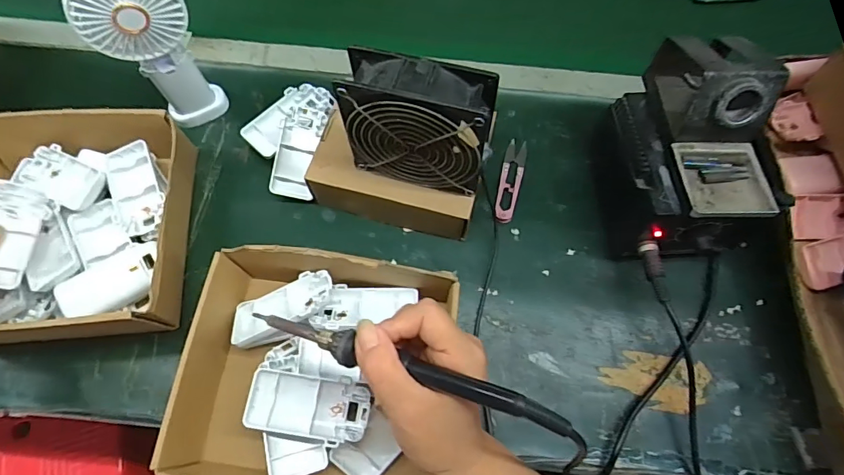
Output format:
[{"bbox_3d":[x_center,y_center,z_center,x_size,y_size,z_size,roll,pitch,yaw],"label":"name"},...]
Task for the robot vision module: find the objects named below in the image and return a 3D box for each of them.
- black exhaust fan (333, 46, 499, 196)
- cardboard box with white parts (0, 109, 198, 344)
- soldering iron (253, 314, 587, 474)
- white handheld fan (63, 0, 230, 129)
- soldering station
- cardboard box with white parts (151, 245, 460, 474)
[{"bbox_3d":[-0.002,-0.094,0.383,0.118,0.115,0.047,15,69,5],"label":"black exhaust fan"},{"bbox_3d":[-0.337,-0.014,0.437,0.214,0.072,0.218,-5,69,-3],"label":"cardboard box with white parts"},{"bbox_3d":[-0.012,0.083,0.274,0.215,0.023,0.025,14,71,19],"label":"soldering iron"},{"bbox_3d":[-0.251,-0.178,0.437,0.084,0.186,0.037,-37,74,-14],"label":"white handheld fan"},{"bbox_3d":[0.238,-0.082,0.422,0.109,0.151,0.176,-4,69,-3],"label":"soldering station"},{"bbox_3d":[-0.084,0.118,0.389,0.202,0.082,0.193,5,69,1],"label":"cardboard box with white parts"}]

